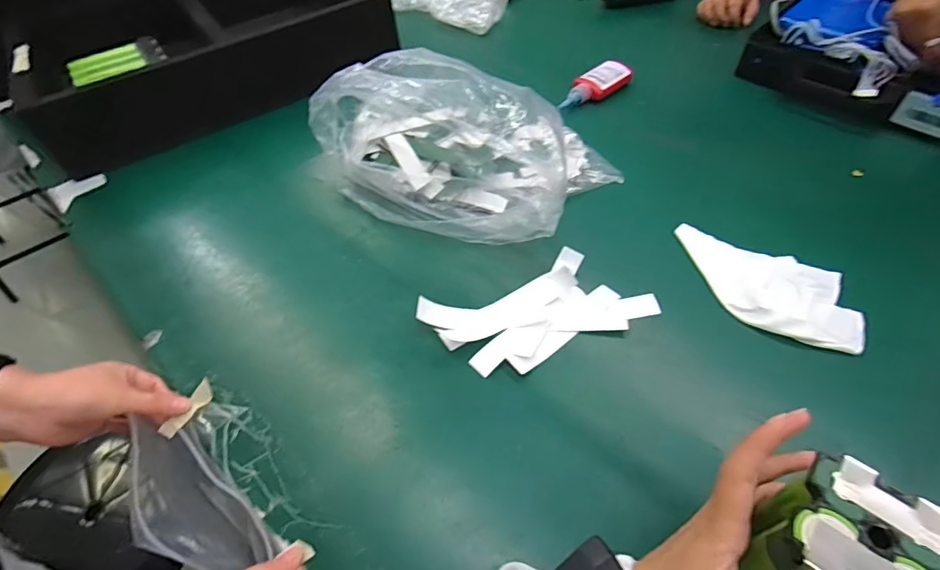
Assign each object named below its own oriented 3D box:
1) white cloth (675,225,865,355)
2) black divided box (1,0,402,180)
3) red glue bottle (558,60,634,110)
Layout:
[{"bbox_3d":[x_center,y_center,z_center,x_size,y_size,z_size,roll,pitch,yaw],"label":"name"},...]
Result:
[{"bbox_3d":[0.318,-0.001,0.514,0.189,0.018,0.115,22,56,20],"label":"white cloth"},{"bbox_3d":[-0.450,-0.414,0.813,0.544,0.129,0.344,-30,56,-19],"label":"black divided box"},{"bbox_3d":[0.198,-0.322,0.761,0.140,0.027,0.054,-27,55,-16],"label":"red glue bottle"}]

